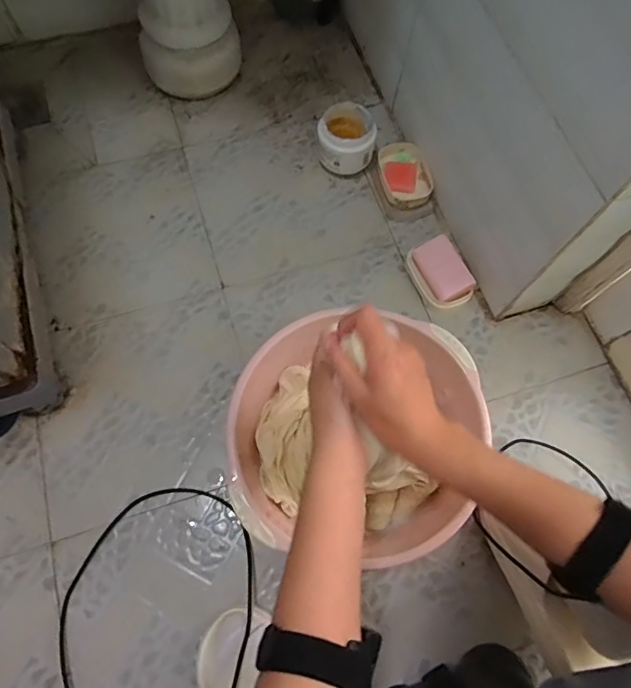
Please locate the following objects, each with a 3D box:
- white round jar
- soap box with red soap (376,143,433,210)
[{"bbox_3d":[0.055,-0.356,0.840,0.095,0.092,0.100,1,68,-3],"label":"white round jar"},{"bbox_3d":[0.156,-0.301,0.859,0.085,0.031,0.140,-7,68,-6],"label":"soap box with red soap"}]

